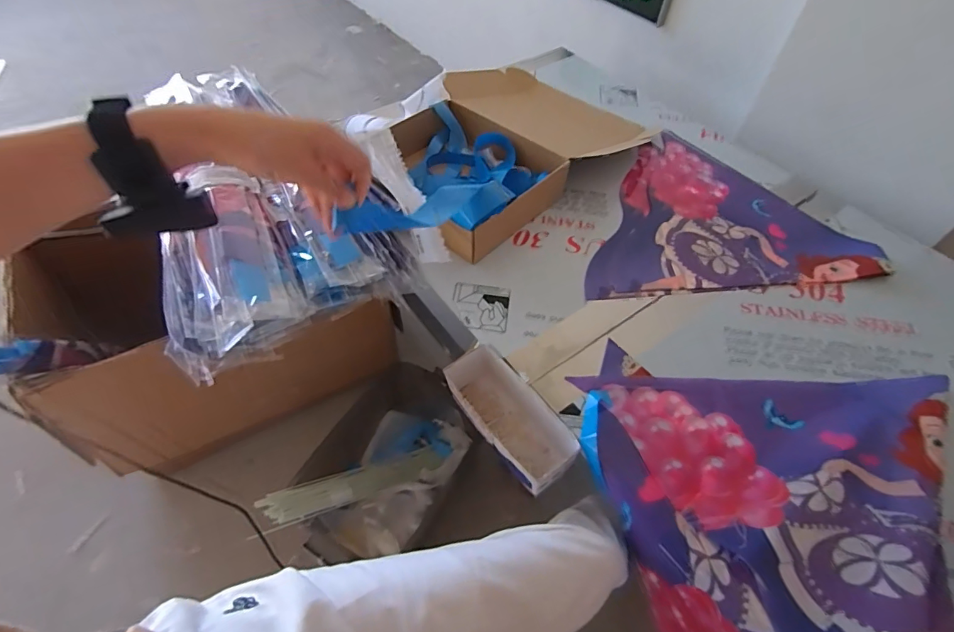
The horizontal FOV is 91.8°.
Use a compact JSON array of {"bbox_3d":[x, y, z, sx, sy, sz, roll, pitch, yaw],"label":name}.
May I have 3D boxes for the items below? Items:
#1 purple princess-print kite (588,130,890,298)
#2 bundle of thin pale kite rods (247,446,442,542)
[{"bbox_3d":[0.433,-0.215,0.904,0.508,0.020,0.425,-3,54,-4],"label":"purple princess-print kite"},{"bbox_3d":[-0.232,0.327,0.900,0.367,0.039,0.070,-6,48,-41],"label":"bundle of thin pale kite rods"}]

